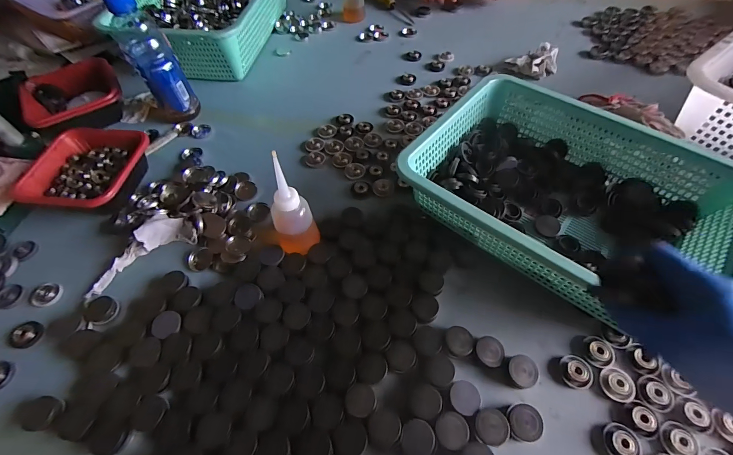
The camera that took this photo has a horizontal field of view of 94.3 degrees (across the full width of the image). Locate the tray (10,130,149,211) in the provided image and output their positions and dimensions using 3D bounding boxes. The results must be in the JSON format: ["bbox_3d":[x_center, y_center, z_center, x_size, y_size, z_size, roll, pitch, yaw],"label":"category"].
[{"bbox_3d":[-0.419,-0.083,0.527,0.154,0.057,0.145,7,56,9],"label":"tray"}]

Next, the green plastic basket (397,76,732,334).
[{"bbox_3d":[0.256,-0.045,0.450,0.362,0.097,0.269,31,63,23],"label":"green plastic basket"}]

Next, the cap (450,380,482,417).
[{"bbox_3d":[0.102,0.179,0.356,0.031,0.019,0.031,-2,55,3],"label":"cap"}]

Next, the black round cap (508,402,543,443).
[{"bbox_3d":[0.160,0.197,0.344,0.034,0.013,0.032,-2,55,3],"label":"black round cap"}]

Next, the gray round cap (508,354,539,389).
[{"bbox_3d":[0.168,0.156,0.368,0.030,0.019,0.031,-2,55,3],"label":"gray round cap"}]

